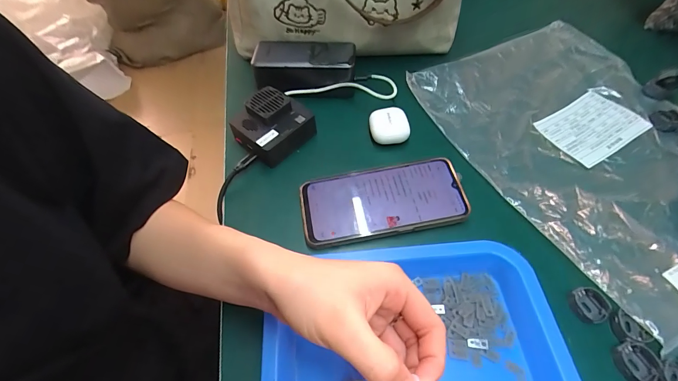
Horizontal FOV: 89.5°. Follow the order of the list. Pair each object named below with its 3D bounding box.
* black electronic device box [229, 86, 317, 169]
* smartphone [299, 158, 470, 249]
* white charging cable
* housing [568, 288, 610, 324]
[{"bbox_3d":[-0.077,-0.078,0.397,0.073,0.038,0.075,35,63,23],"label":"black electronic device box"},{"bbox_3d":[0.045,0.009,0.354,0.164,0.012,0.078,-7,55,-3],"label":"smartphone"},{"bbox_3d":[0.004,-0.131,0.436,0.137,0.012,0.038,4,55,4],"label":"white charging cable"},{"bbox_3d":[0.214,0.098,0.293,0.025,0.011,0.029,-21,57,-13],"label":"housing"}]

